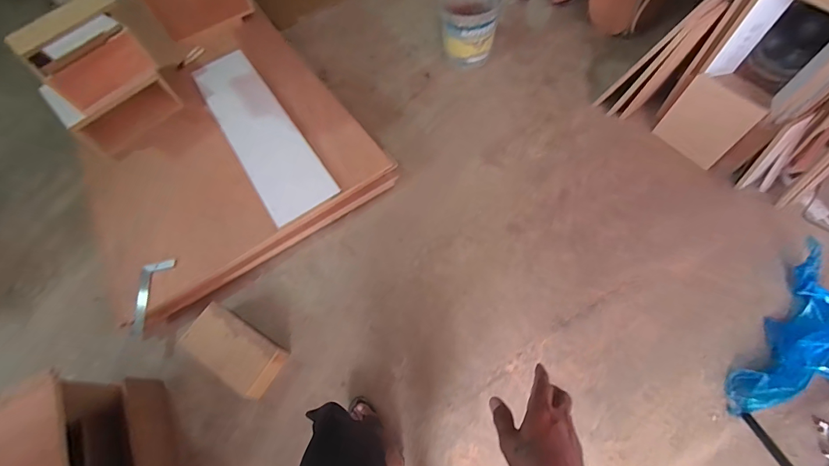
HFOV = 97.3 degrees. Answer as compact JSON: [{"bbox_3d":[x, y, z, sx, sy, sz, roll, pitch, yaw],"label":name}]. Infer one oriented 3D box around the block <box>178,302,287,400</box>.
[{"bbox_3d":[-0.661,0.434,1.354,0.354,0.105,0.194,28,69,18],"label":"block"}]

